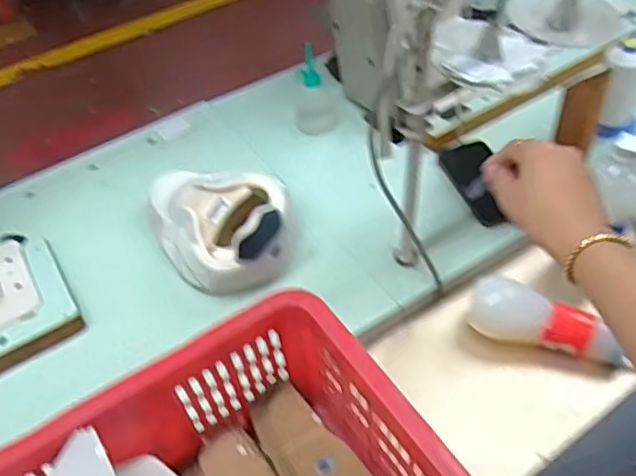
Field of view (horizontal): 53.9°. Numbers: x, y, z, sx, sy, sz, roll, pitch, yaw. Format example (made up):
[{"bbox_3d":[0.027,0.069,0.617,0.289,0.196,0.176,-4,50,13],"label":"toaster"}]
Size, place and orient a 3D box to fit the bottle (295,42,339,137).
[{"bbox_3d":[-0.002,-0.237,0.989,0.067,0.146,0.078,2,49,7],"label":"bottle"}]

